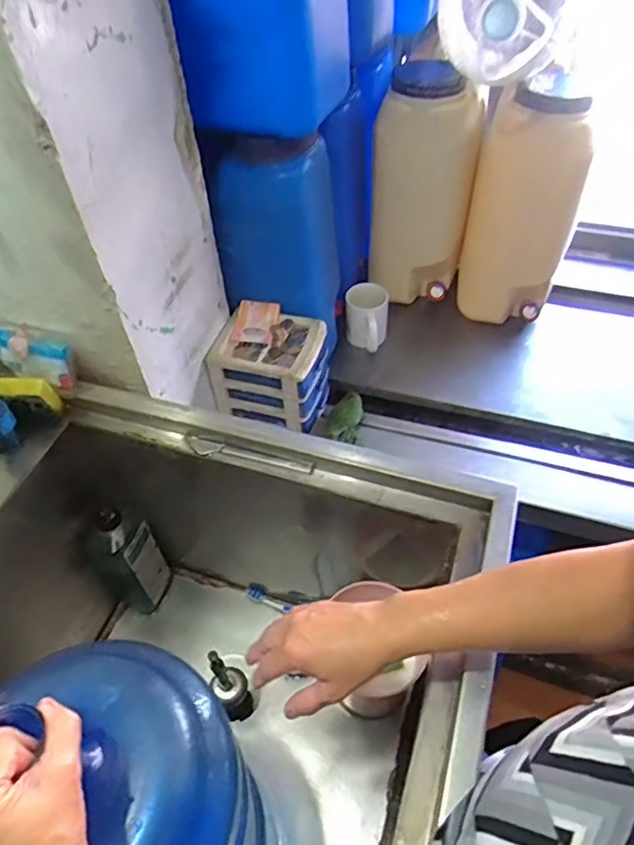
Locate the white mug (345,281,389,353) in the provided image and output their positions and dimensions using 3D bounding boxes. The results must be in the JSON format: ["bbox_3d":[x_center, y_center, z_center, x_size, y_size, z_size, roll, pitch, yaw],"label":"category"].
[{"bbox_3d":[0.095,-0.192,1.103,0.082,0.109,0.091,3,50,4],"label":"white mug"}]

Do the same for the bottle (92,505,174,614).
[{"bbox_3d":[-0.292,0.209,0.914,0.057,0.248,0.090,19,53,17],"label":"bottle"}]

